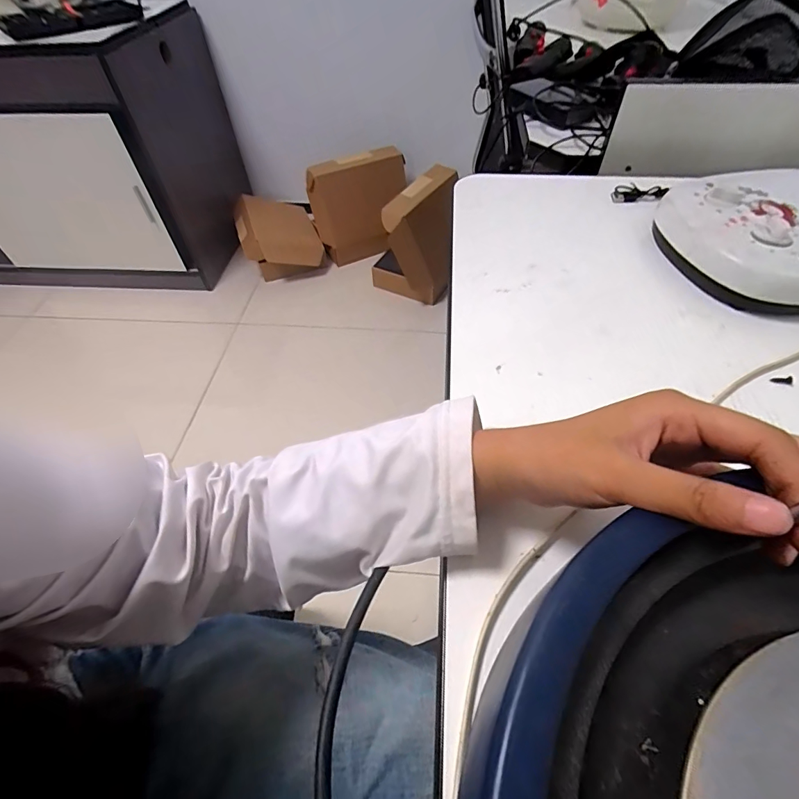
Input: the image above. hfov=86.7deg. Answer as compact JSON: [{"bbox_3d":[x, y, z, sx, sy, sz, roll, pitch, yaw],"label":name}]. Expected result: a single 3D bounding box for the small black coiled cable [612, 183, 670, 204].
[{"bbox_3d":[0.282,-0.246,0.501,0.068,0.007,0.030,-8,52,-4],"label":"small black coiled cable"}]

